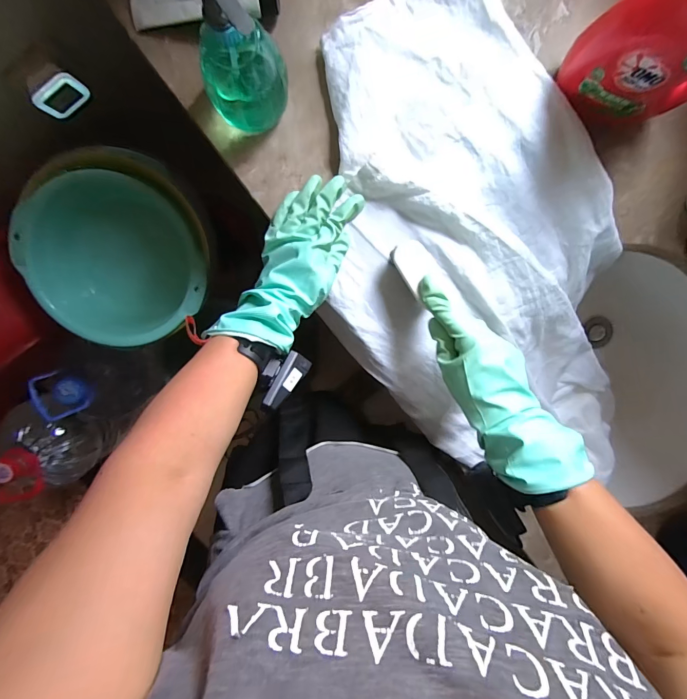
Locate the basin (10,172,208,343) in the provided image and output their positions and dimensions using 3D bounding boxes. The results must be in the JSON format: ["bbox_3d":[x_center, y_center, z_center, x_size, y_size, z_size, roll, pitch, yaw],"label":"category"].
[{"bbox_3d":[-0.413,-0.163,0.670,0.296,0.087,0.305,0,98,0],"label":"basin"}]

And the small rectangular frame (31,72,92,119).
[{"bbox_3d":[-0.414,-0.373,0.540,0.066,0.050,0.019,-40,96,5],"label":"small rectangular frame"}]

